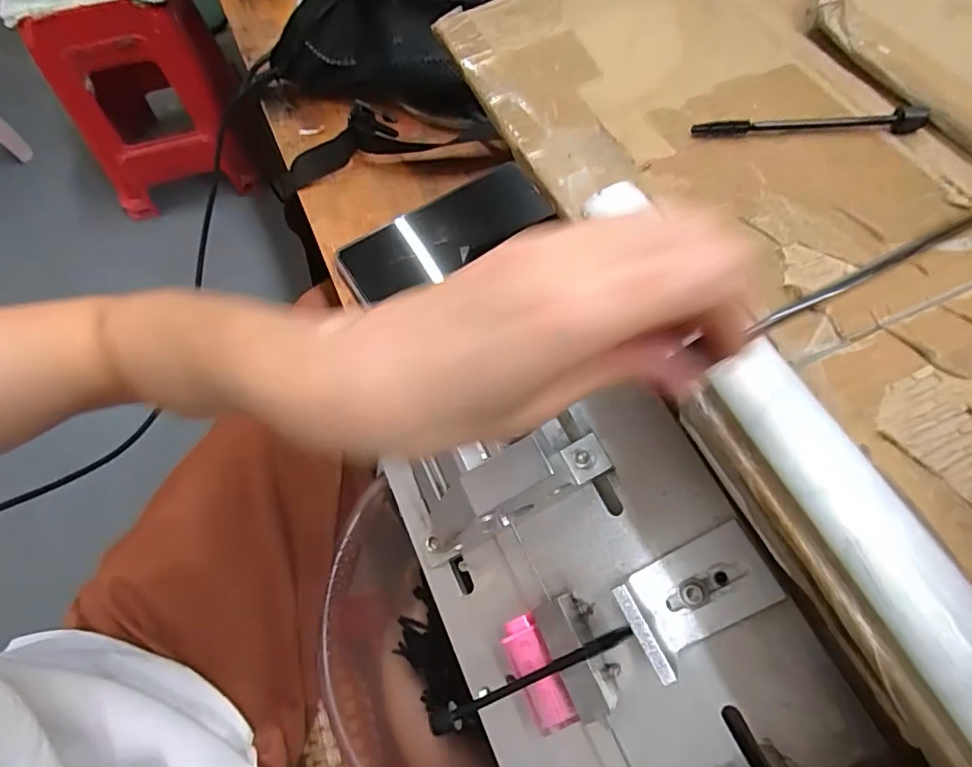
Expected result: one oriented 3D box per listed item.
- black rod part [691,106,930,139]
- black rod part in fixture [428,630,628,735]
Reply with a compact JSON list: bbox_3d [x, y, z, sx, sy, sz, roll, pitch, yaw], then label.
[{"bbox_3d":[0.149,-0.121,0.248,0.100,0.013,0.009,3,64,3],"label":"black rod part"},{"bbox_3d":[0.019,0.130,0.235,0.096,0.005,0.010,-27,65,4],"label":"black rod part in fixture"}]

